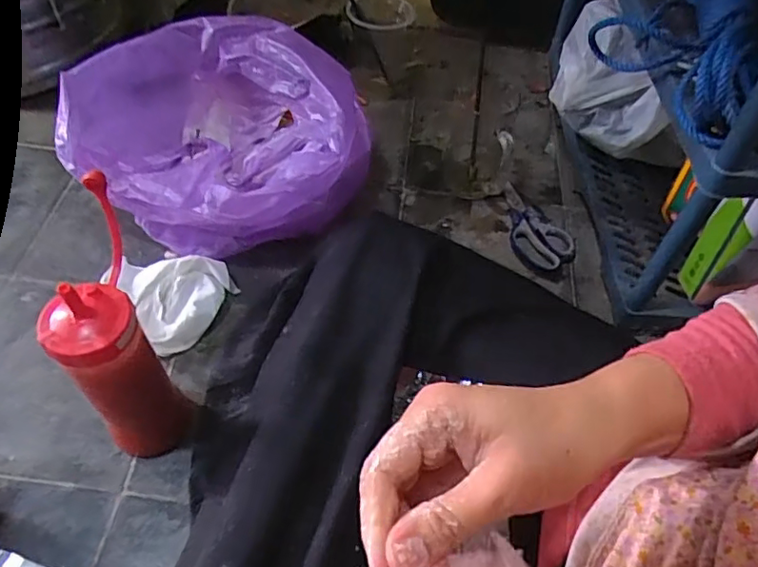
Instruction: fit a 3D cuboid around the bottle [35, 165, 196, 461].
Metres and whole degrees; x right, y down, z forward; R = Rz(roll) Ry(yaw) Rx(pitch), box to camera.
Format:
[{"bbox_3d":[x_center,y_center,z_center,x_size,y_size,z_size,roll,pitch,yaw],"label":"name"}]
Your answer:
[{"bbox_3d":[-0.202,0.045,0.441,0.063,0.229,0.097,-16,55,-15],"label":"bottle"}]

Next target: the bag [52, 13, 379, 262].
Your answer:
[{"bbox_3d":[-0.175,-0.160,0.637,0.311,0.169,0.222,6,53,2],"label":"bag"}]

